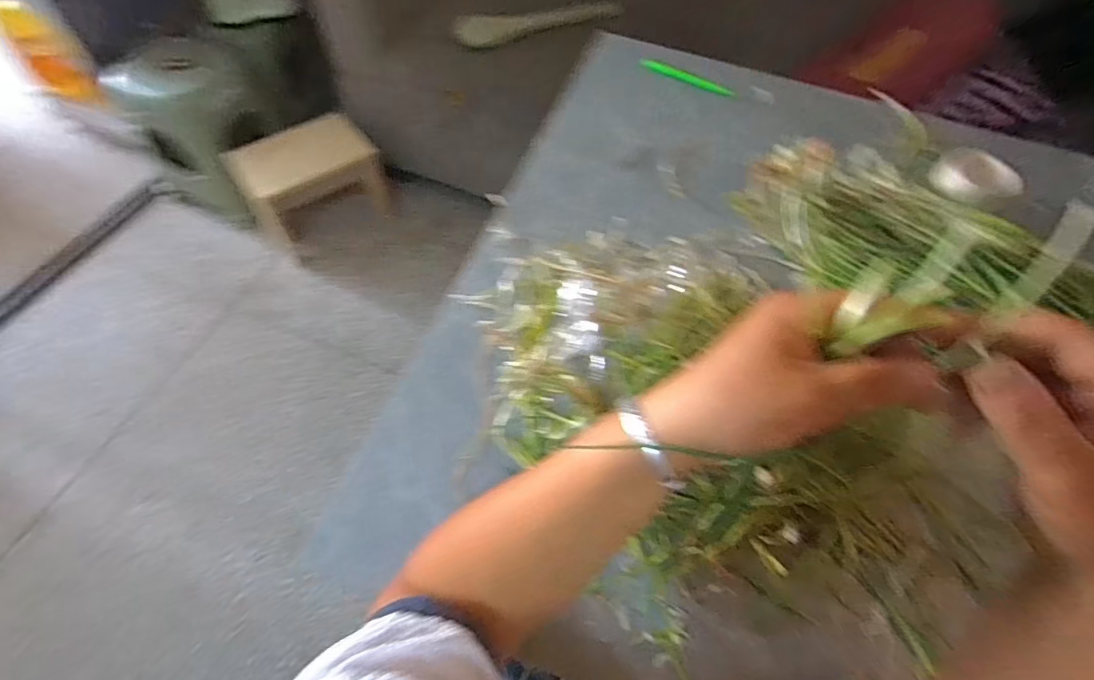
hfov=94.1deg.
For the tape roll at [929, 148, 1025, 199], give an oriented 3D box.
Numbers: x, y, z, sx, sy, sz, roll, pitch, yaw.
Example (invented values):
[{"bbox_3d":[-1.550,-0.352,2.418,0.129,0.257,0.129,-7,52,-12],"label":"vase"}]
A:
[{"bbox_3d":[0.503,-0.194,0.602,0.073,0.030,0.074,2,59,-3],"label":"tape roll"}]

